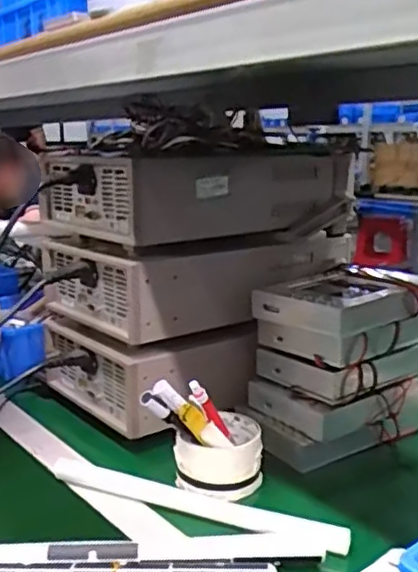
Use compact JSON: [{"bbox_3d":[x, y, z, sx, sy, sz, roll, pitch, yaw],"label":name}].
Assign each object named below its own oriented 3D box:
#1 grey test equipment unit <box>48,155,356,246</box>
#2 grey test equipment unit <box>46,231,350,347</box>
[{"bbox_3d":[-0.009,-0.123,0.819,0.331,0.093,0.215,-10,16,-37],"label":"grey test equipment unit"},{"bbox_3d":[-0.010,-0.021,0.857,0.345,0.091,0.219,-10,16,-37],"label":"grey test equipment unit"}]

